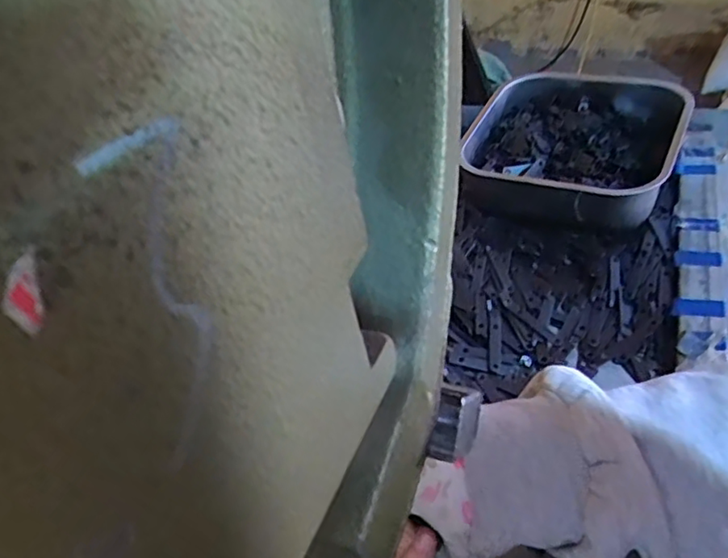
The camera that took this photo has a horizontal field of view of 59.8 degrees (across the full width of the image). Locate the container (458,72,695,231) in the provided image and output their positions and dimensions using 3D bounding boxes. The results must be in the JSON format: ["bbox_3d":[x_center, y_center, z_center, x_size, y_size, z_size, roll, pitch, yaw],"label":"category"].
[{"bbox_3d":[0.188,-0.121,0.588,0.171,0.059,0.188,13,45,28],"label":"container"}]

